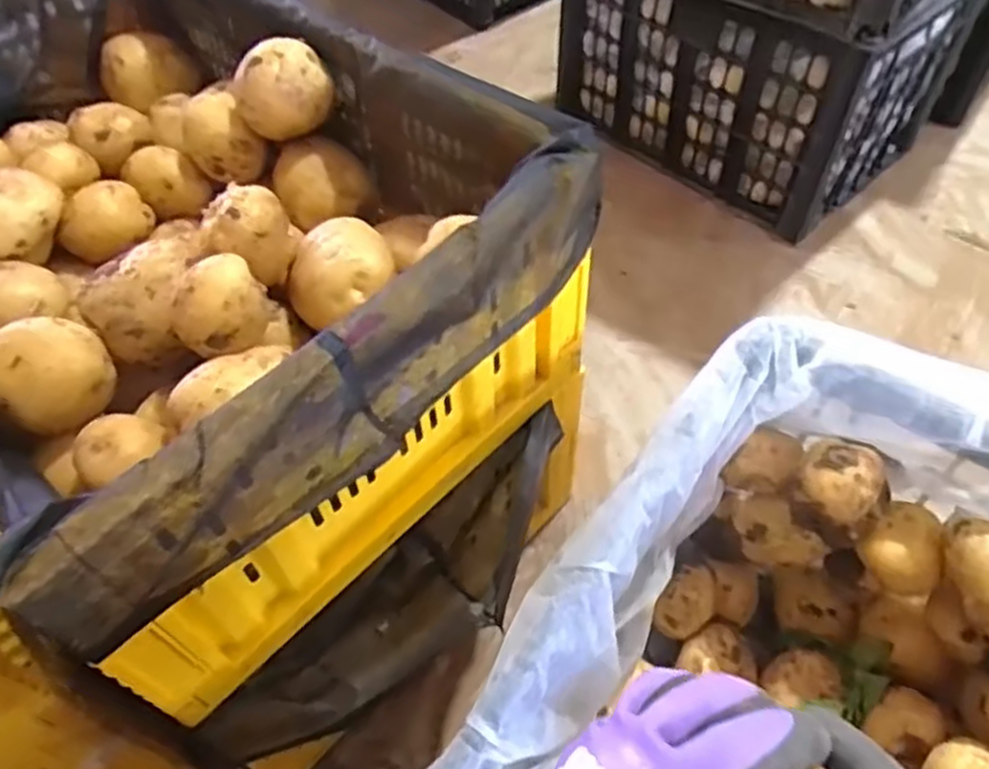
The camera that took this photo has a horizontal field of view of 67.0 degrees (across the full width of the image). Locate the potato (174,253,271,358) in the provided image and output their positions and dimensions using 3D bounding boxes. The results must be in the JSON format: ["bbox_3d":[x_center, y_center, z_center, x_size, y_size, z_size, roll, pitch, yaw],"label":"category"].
[{"bbox_3d":[-0.174,-0.049,0.474,0.055,0.042,0.049,-26,57,-17],"label":"potato"}]

